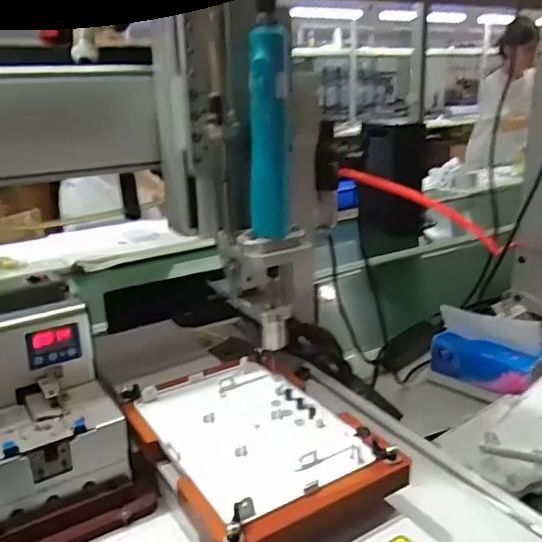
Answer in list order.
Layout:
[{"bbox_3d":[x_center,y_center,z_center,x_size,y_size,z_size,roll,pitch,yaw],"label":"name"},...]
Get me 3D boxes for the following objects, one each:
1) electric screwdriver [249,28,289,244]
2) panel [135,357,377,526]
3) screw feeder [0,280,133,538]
[{"bbox_3d":[-0.001,-0.111,0.474,0.030,0.164,0.024,0,19,4],"label":"electric screwdriver"},{"bbox_3d":[-0.020,0.130,0.479,0.135,0.011,0.180,-13,22,-31],"label":"panel"},{"bbox_3d":[-0.217,0.110,0.500,0.130,0.161,0.169,-13,22,-31],"label":"screw feeder"}]

